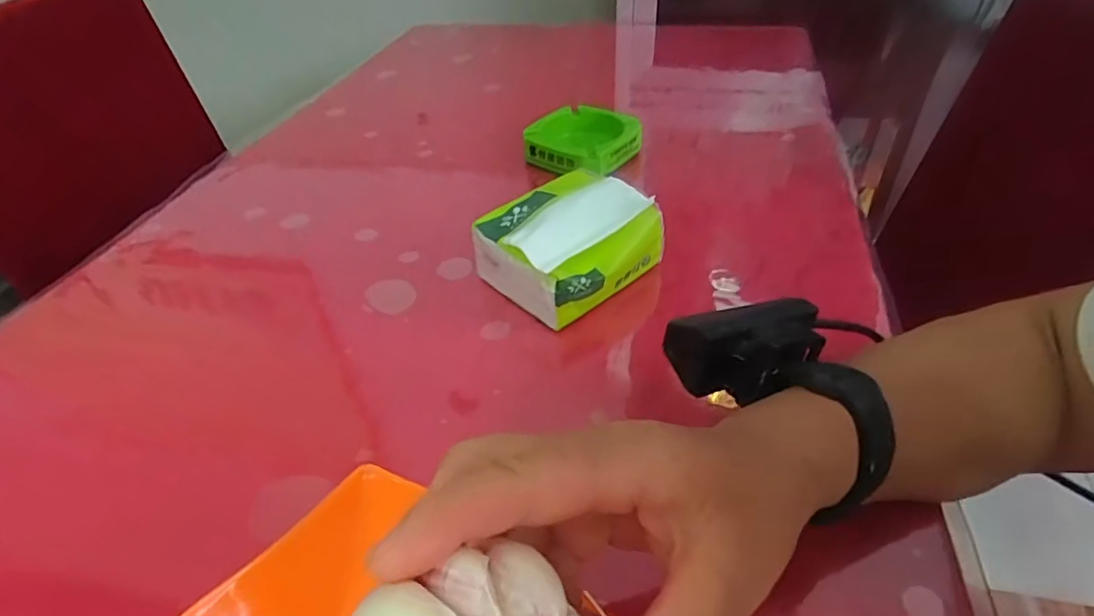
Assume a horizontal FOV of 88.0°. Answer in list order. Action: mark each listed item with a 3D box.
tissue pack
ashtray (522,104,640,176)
[{"bbox_3d":[0.015,-0.046,0.392,0.100,0.059,0.091,-34,50,-30],"label":"tissue pack"},{"bbox_3d":[0.036,-0.160,0.536,0.095,0.026,0.095,27,50,30],"label":"ashtray"}]

